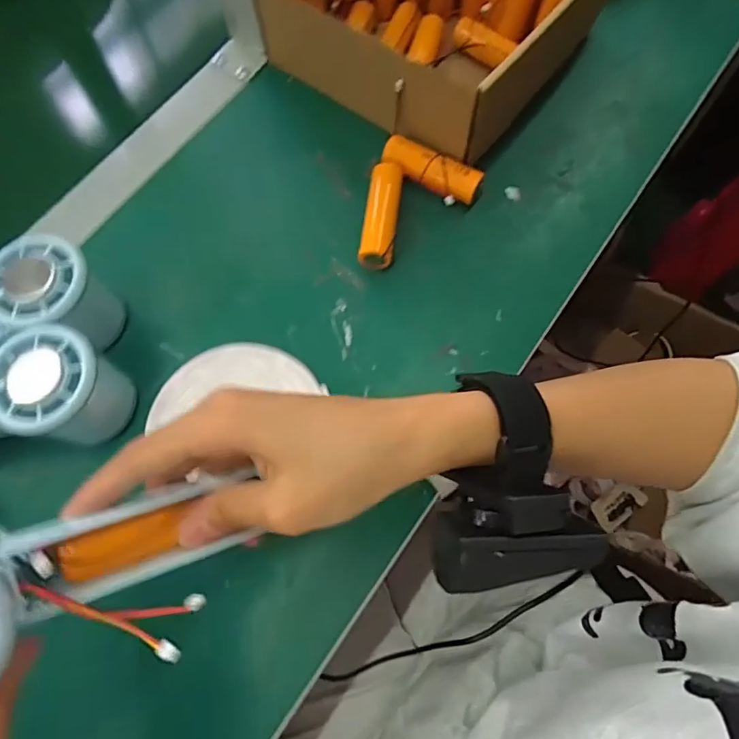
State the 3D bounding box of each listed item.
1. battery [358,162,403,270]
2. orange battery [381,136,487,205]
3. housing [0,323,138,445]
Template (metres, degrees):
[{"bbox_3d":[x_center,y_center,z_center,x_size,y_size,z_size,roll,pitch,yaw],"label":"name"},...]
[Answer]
[{"bbox_3d":[0.008,-0.105,0.362,0.023,0.019,0.077,5,69,5],"label":"battery"},{"bbox_3d":[0.042,-0.138,0.370,0.071,0.023,0.023,31,73,14],"label":"orange battery"},{"bbox_3d":[-0.218,0.017,0.303,0.156,0.063,0.064,-5,69,1],"label":"housing"}]

